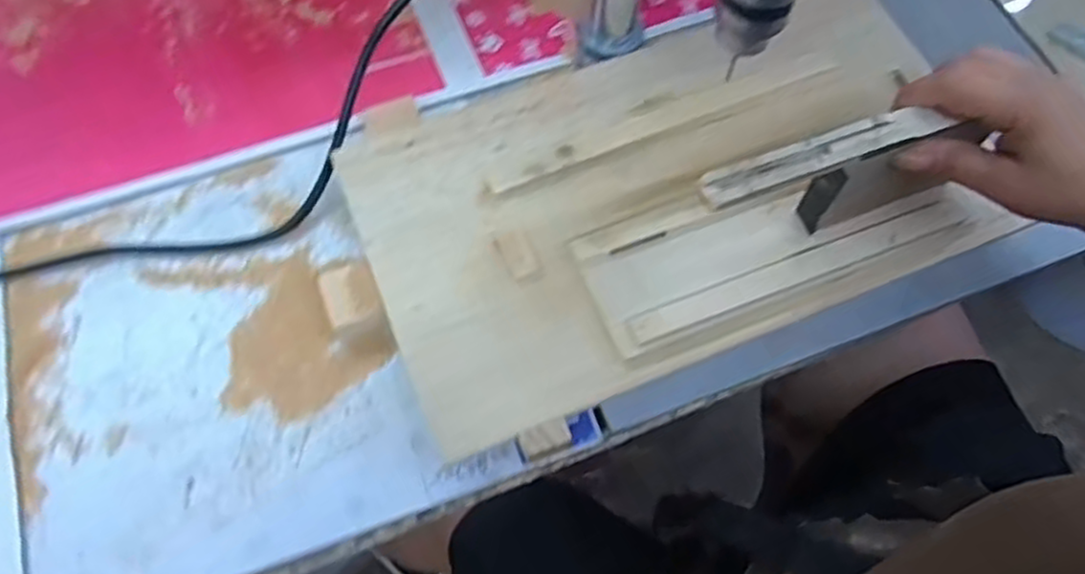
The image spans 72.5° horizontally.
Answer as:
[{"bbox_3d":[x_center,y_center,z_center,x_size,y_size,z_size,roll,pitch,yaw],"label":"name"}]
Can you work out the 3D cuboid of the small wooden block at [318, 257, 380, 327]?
[{"bbox_3d":[-0.112,0.008,0.441,0.029,0.029,0.035,-24,68,-10],"label":"small wooden block"}]

